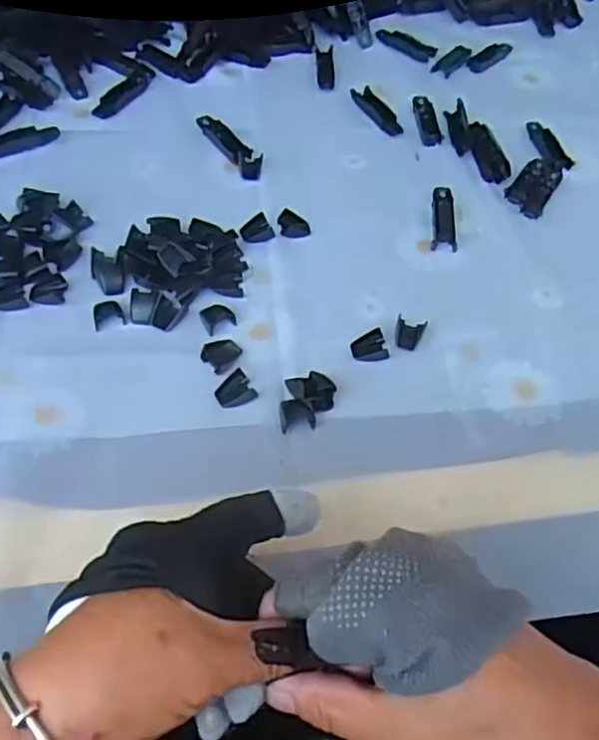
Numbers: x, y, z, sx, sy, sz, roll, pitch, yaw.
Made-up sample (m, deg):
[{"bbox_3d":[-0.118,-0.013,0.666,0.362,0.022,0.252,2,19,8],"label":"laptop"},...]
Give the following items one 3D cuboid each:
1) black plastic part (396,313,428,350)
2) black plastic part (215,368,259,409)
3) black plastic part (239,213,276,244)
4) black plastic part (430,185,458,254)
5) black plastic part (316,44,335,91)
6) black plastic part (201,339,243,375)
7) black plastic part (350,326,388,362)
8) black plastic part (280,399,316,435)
[{"bbox_3d":[0.071,-0.024,0.452,0.019,0.005,0.025,19,55,8],"label":"black plastic part"},{"bbox_3d":[-0.039,0.012,0.417,0.022,0.007,0.019,-24,60,-21],"label":"black plastic part"},{"bbox_3d":[-0.031,-0.101,0.498,0.023,0.009,0.019,-25,60,-21],"label":"black plastic part"},{"bbox_3d":[0.110,-0.118,0.525,0.018,0.007,0.067,8,54,0],"label":"black plastic part"},{"bbox_3d":[0.024,-0.279,0.635,0.016,0.004,0.062,2,54,-4],"label":"black plastic part"},{"bbox_3d":[-0.049,-0.011,0.430,0.020,0.007,0.023,34,58,18],"label":"black plastic part"},{"bbox_3d":[0.045,-0.016,0.445,0.023,0.008,0.021,-8,56,-11],"label":"black plastic part"},{"bbox_3d":[-0.001,0.026,0.409,0.021,0.006,0.020,-3,55,-8],"label":"black plastic part"}]

